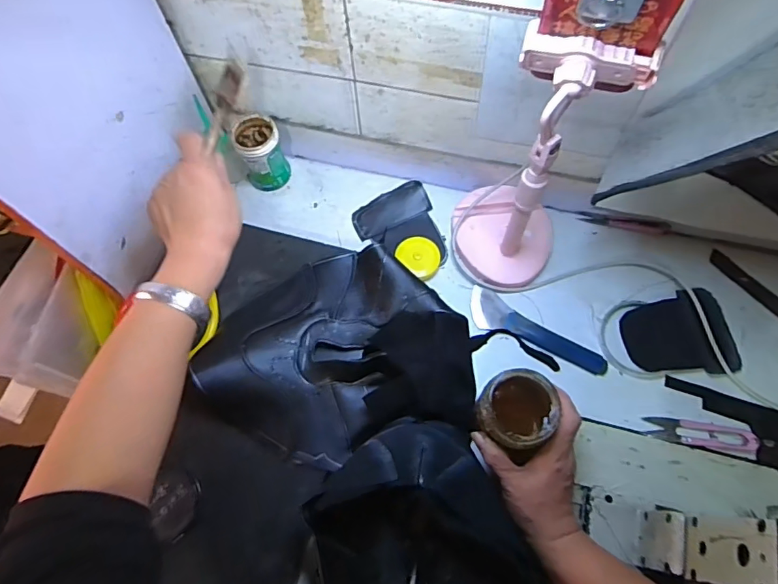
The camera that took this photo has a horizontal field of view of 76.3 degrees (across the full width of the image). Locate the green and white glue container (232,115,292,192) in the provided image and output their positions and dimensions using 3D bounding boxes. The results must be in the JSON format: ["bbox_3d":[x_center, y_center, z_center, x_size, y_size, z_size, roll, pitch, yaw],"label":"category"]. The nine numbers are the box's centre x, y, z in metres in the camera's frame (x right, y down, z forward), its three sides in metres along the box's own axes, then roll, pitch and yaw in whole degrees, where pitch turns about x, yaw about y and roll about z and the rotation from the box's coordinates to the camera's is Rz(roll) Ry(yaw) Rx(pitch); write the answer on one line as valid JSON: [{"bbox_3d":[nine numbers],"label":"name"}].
[{"bbox_3d":[-0.151,-0.164,0.592,0.054,0.079,0.057,-27,67,-10],"label":"green and white glue container"}]

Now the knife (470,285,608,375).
[{"bbox_3d":[0.150,0.046,0.521,0.152,0.006,0.039,32,71,16],"label":"knife"}]

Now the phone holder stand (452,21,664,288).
[{"bbox_3d":[0.125,-0.113,0.449,0.116,0.261,0.115,12,66,8],"label":"phone holder stand"}]

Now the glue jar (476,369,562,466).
[{"bbox_3d":[0.111,0.109,0.441,0.059,0.075,0.062,-1,65,2],"label":"glue jar"}]

